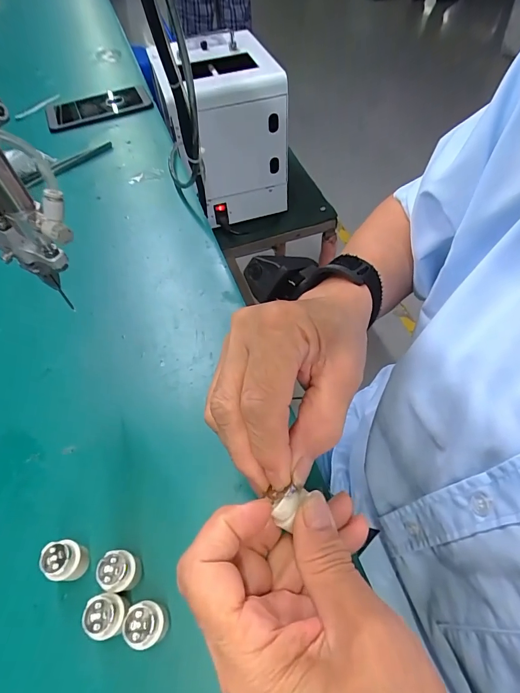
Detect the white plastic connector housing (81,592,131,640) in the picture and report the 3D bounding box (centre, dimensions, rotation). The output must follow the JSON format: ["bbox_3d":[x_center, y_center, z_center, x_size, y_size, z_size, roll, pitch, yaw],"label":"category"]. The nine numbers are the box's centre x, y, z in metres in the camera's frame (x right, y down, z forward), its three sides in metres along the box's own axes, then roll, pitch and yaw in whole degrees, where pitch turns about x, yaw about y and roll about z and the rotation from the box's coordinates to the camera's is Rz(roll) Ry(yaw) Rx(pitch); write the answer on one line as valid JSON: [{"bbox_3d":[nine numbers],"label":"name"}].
[{"bbox_3d":[-0.085,0.153,0.216,0.021,0.026,0.020,1,55,5],"label":"white plastic connector housing"}]

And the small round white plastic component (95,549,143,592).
[{"bbox_3d":[-0.083,0.136,0.229,0.018,0.029,0.020,11,57,12],"label":"small round white plastic component"}]

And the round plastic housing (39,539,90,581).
[{"bbox_3d":[-0.119,0.132,0.233,0.019,0.028,0.020,-2,55,3],"label":"round plastic housing"}]

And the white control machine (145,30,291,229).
[{"bbox_3d":[-0.053,-0.456,0.806,0.175,0.266,0.250,-18,56,-8],"label":"white control machine"}]

